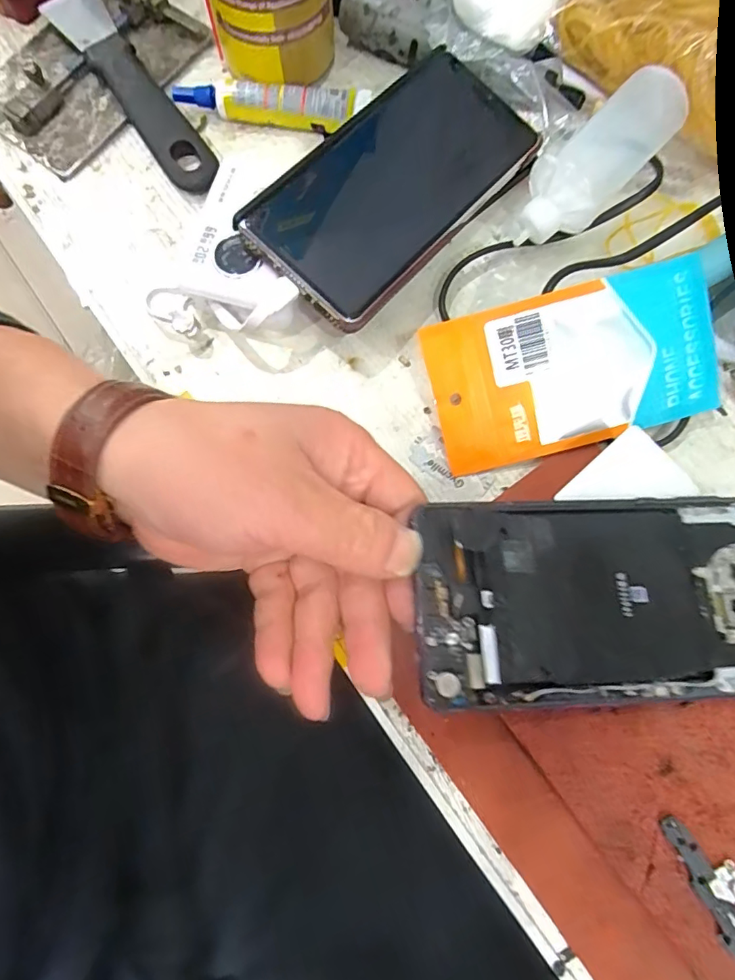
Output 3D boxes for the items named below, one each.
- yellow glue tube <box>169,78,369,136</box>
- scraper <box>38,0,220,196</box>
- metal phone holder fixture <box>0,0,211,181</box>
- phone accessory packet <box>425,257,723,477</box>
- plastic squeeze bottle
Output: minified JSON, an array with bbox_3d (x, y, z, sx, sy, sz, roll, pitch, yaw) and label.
[{"bbox_3d":[-0.055,-0.218,0.293,0.110,0.017,0.020,3,76,2],"label":"yellow glue tube"},{"bbox_3d":[-0.133,-0.231,0.297,0.032,0.015,0.179,-34,78,-7],"label":"scraper"},{"bbox_3d":[-0.168,-0.250,0.304,0.089,0.018,0.124,36,79,9],"label":"metal phone holder fixture"},{"bbox_3d":[0.094,-0.055,0.238,0.127,0.007,0.070,-14,103,4],"label":"phone accessory packet"},{"bbox_3d":[0.111,-0.159,0.253,0.092,0.028,0.034,-43,79,7],"label":"plastic squeeze bottle"}]

